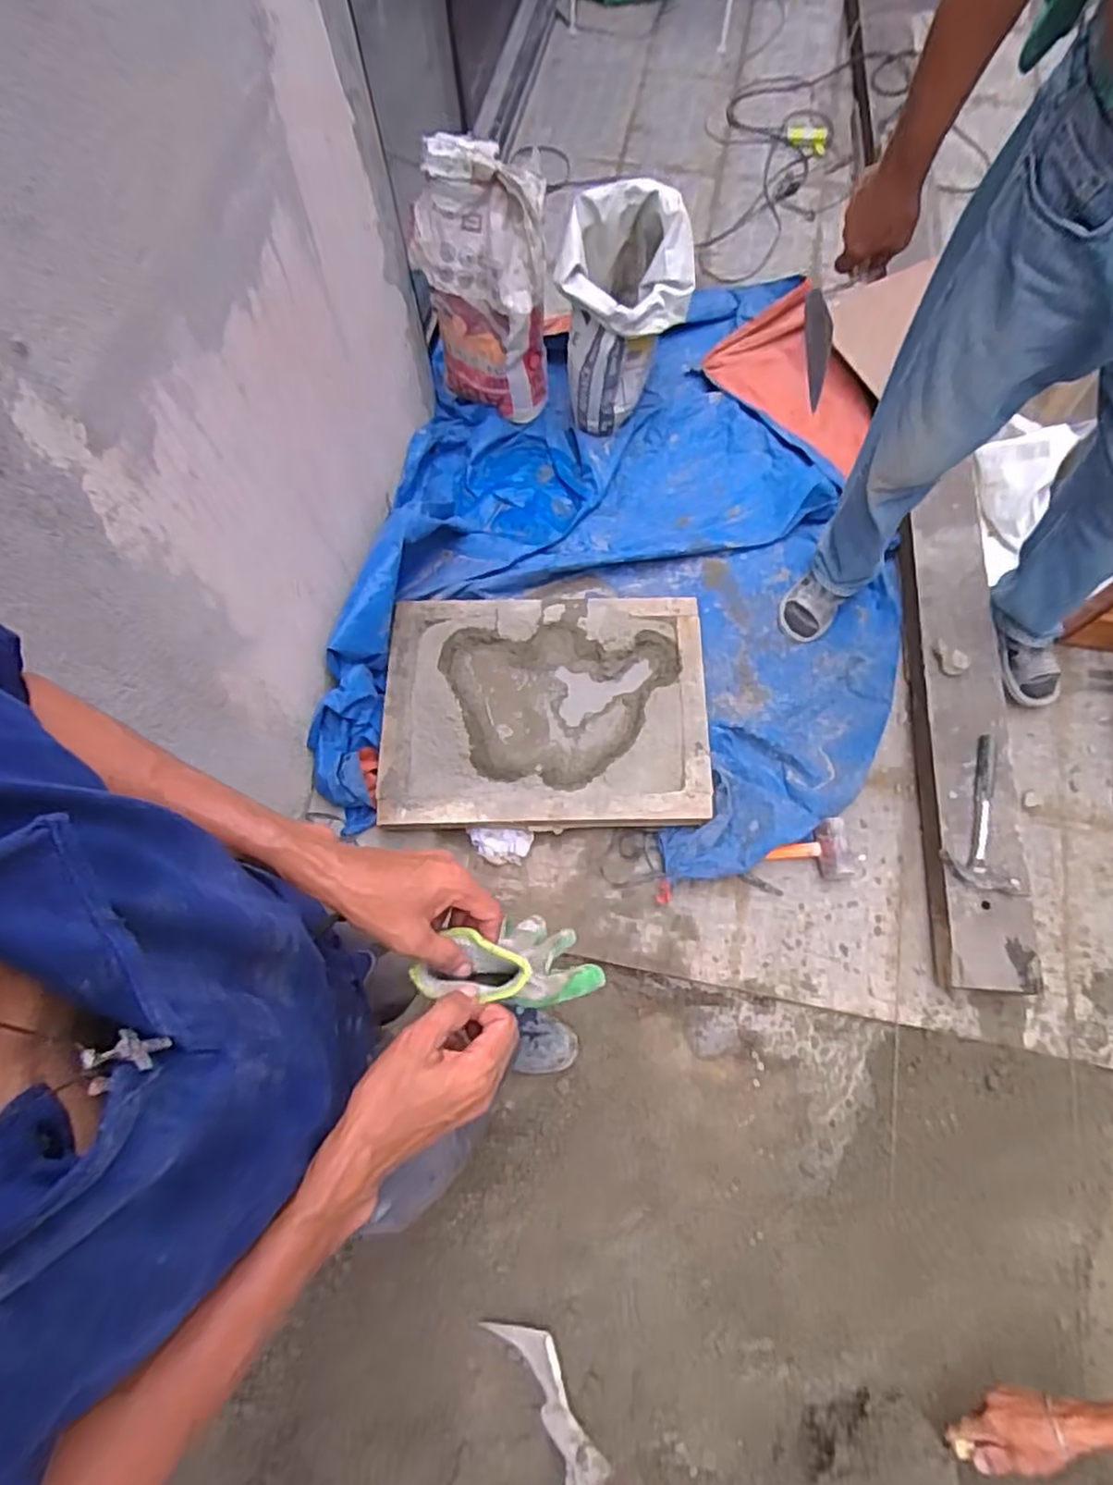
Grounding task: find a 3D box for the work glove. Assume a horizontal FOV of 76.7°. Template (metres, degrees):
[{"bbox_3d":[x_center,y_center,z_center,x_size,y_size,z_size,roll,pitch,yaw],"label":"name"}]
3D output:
[{"bbox_3d":[-0.028,0.174,0.558,0.077,0.190,0.068,-21,70,23],"label":"work glove"}]

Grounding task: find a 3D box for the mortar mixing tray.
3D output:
[{"bbox_3d":[-0.025,-0.079,1.458,0.657,0.041,0.511,0,71,2],"label":"mortar mixing tray"}]

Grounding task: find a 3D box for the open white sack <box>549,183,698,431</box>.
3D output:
[{"bbox_3d":[0.138,-0.973,1.592,0.284,0.421,0.260,-23,72,-6],"label":"open white sack"}]

